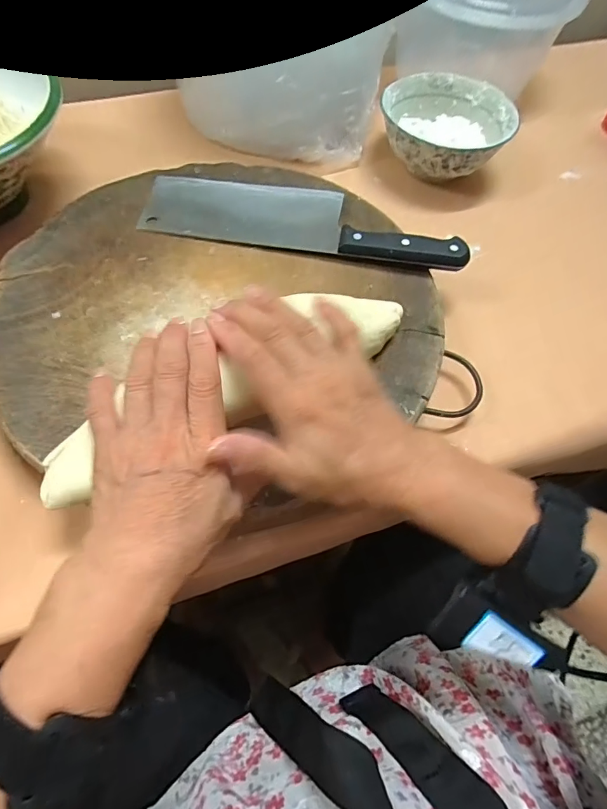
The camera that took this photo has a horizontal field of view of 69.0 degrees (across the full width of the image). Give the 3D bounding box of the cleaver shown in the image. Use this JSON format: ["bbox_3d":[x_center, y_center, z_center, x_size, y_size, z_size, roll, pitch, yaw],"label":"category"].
[{"bbox_3d":[0.001,-0.176,0.404,0.284,0.022,0.089,11,61,2],"label":"cleaver"}]

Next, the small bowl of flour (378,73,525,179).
[{"bbox_3d":[0.159,-0.306,0.508,0.136,0.067,0.141,2,61,-3],"label":"small bowl of flour"}]

